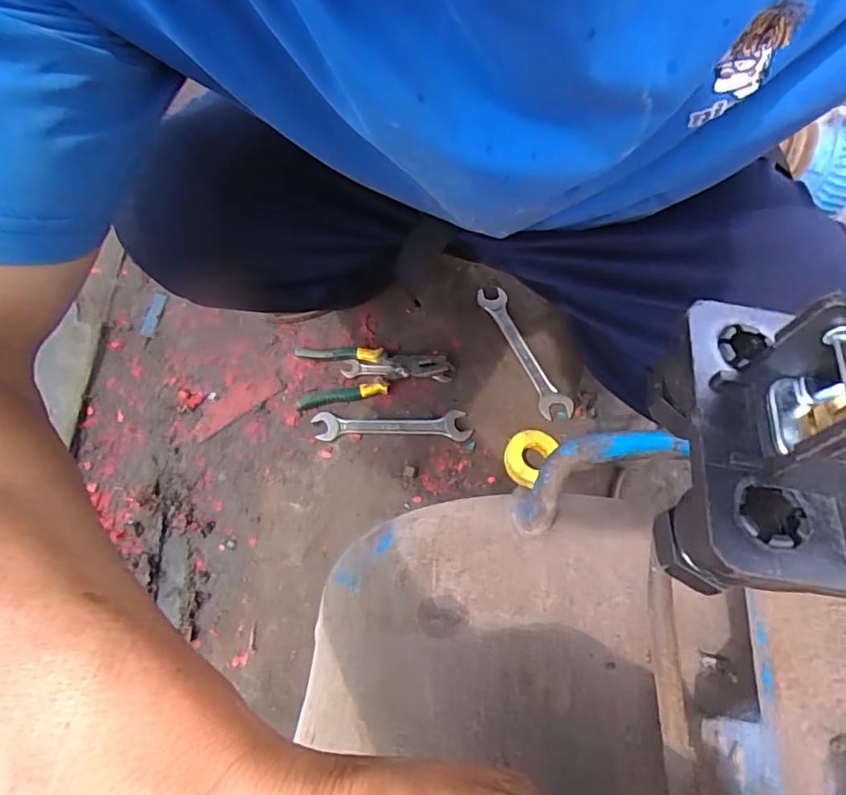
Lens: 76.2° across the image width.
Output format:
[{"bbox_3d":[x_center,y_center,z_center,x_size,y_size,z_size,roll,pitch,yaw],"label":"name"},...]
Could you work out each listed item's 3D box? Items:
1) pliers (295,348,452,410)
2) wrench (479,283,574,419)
[{"bbox_3d":[-0.063,-0.037,0.697,0.196,0.022,0.071,-5,63,-11],"label":"pliers"},{"bbox_3d":[0.137,-0.066,0.744,0.043,0.005,0.212,-19,66,-17],"label":"wrench"}]

